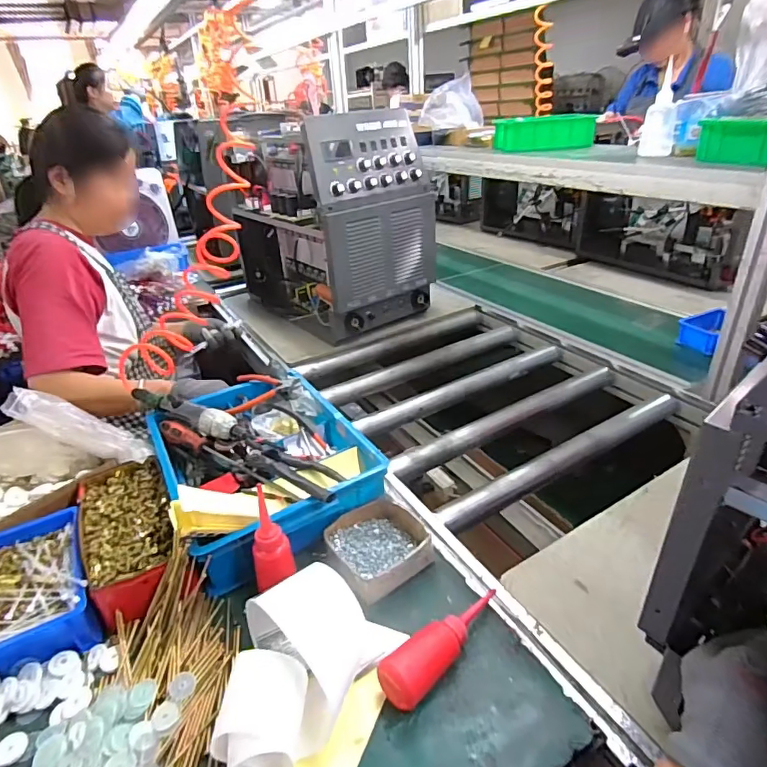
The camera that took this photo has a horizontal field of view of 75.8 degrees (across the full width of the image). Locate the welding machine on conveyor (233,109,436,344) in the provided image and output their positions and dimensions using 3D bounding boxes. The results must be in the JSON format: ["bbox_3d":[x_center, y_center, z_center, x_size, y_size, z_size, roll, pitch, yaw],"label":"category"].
[{"bbox_3d":[-0.160,-0.462,1.407,0.322,0.501,0.549,-24,35,-30],"label":"welding machine on conveyor"}]

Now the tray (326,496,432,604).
[{"bbox_3d":[-0.008,0.211,0.651,0.119,0.035,0.125,-23,35,-29],"label":"tray"}]

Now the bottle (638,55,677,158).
[{"bbox_3d":[0.607,-0.589,1.077,0.070,0.165,0.051,10,33,23],"label":"bottle"}]

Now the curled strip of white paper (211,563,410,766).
[{"bbox_3d":[-0.096,0.280,0.497,0.139,0.076,0.191,21,38,36],"label":"curled strip of white paper"}]

